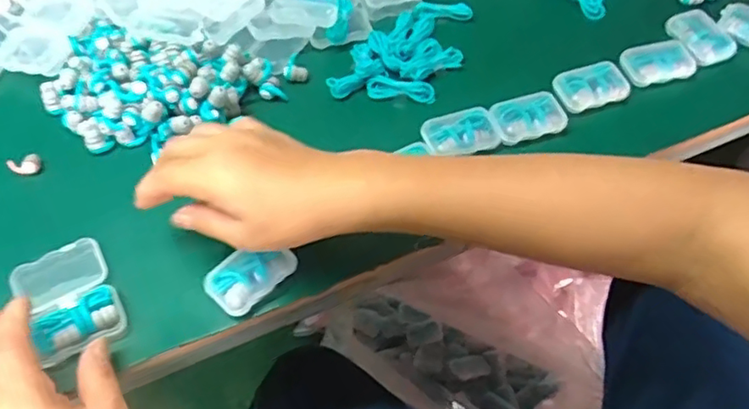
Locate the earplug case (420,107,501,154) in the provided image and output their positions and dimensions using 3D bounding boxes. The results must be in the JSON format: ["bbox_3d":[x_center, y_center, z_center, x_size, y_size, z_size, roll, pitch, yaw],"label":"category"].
[{"bbox_3d":[0.065,-0.053,0.460,0.054,0.015,0.037,-15,58,-10],"label":"earplug case"}]

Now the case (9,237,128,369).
[{"bbox_3d":[-0.194,0.059,0.376,0.054,0.015,0.076,-27,65,-18],"label":"case"}]

